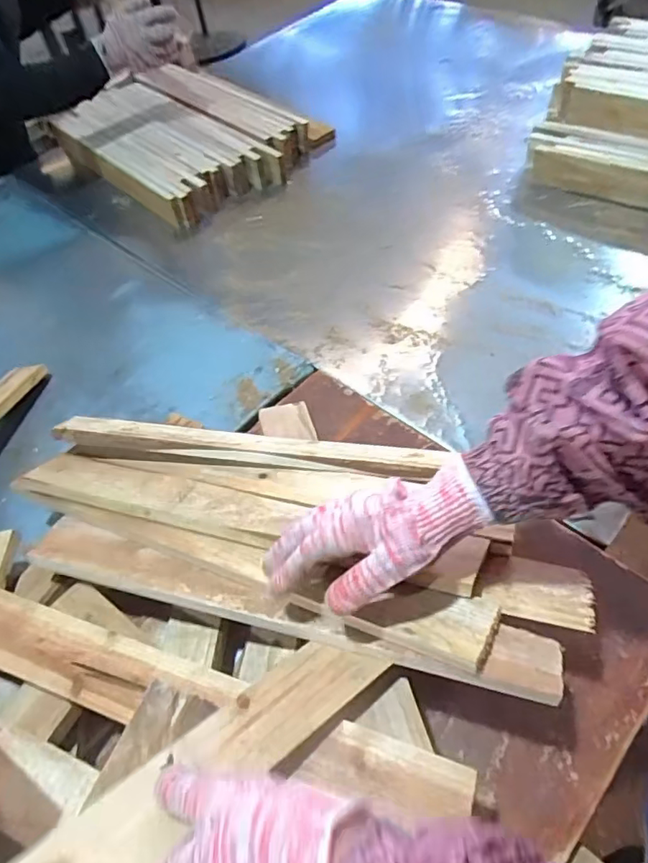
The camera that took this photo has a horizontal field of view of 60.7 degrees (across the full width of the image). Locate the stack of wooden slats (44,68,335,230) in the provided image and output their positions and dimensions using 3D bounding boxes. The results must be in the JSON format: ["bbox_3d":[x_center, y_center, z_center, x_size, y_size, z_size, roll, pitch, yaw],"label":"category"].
[{"bbox_3d":[-0.281,-0.640,1.183,0.488,0.104,0.417,34,60,30],"label":"stack of wooden slats"}]

